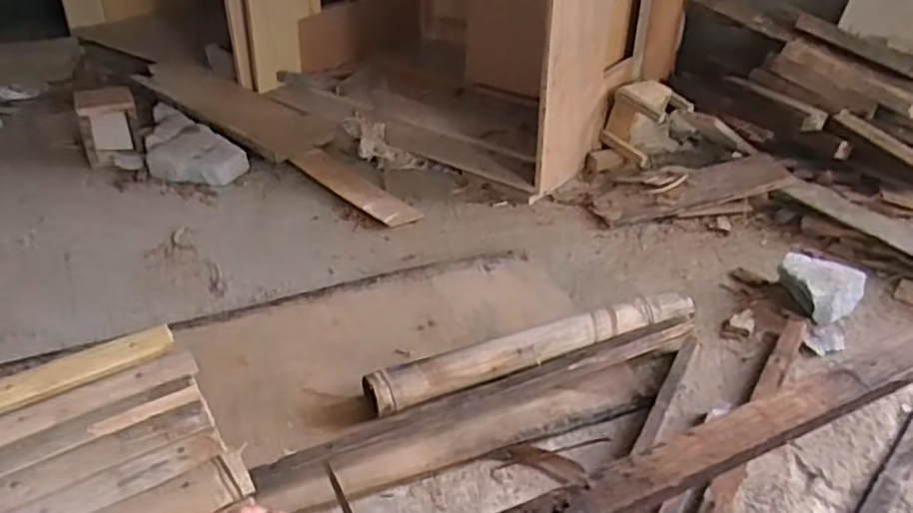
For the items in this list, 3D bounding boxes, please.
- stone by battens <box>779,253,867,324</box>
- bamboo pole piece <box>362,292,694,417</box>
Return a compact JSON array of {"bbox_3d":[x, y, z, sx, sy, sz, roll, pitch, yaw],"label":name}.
[{"bbox_3d":[0.628,0.060,1.224,0.133,0.084,0.109,21,40,29],"label":"stone by battens"},{"bbox_3d":[0.122,0.132,1.084,0.536,0.049,0.067,-13,36,-19],"label":"bamboo pole piece"}]

